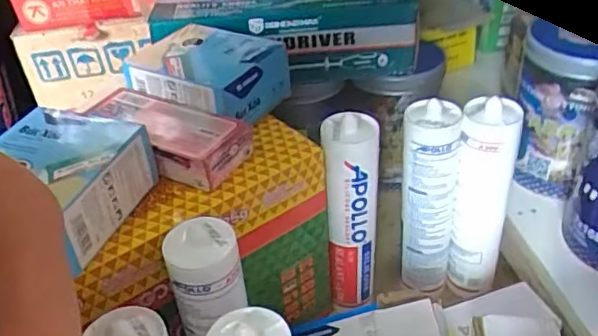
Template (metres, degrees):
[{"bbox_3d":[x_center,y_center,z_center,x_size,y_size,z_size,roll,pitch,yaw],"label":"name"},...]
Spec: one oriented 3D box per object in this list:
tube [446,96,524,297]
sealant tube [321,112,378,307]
[{"bbox_3d":[0.171,0.033,0.540,0.049,0.207,0.044,3,38,10],"label":"tube"},{"bbox_3d":[0.049,0.045,0.531,0.046,0.201,0.050,-2,37,5],"label":"sealant tube"}]

